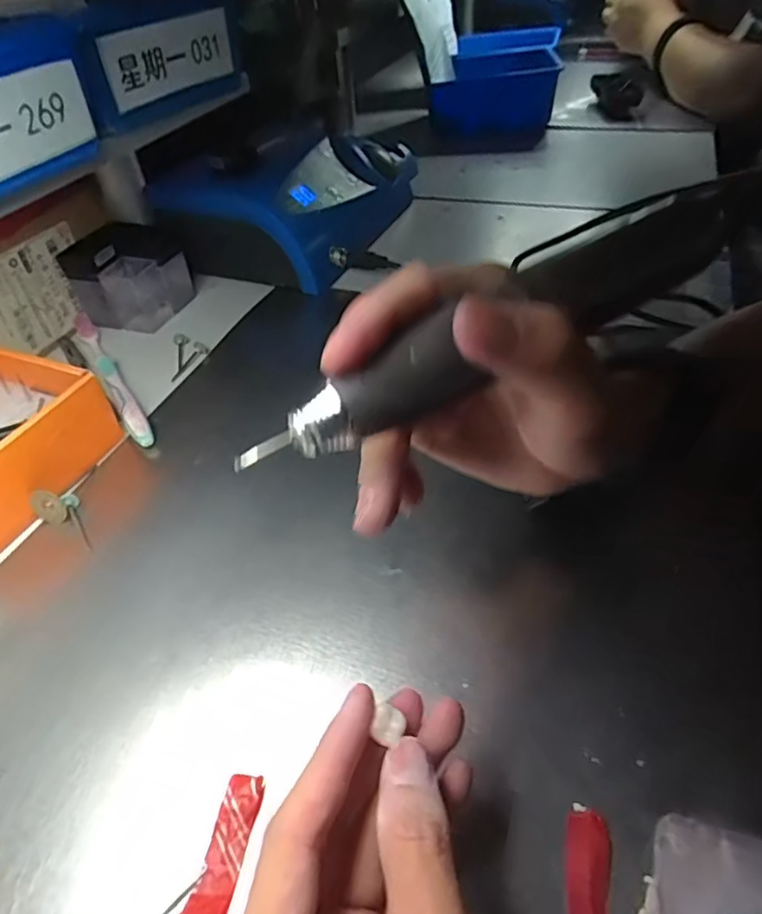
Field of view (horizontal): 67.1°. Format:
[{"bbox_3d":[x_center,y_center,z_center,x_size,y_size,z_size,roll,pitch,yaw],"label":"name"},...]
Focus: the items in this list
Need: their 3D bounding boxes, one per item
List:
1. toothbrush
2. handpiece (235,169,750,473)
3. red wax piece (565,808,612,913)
[{"bbox_3d":[-0.196,-0.067,0.411,0.016,0.008,0.186,-26,48,-21],"label":"toothbrush"},{"bbox_3d":[0.042,-0.039,0.171,0.175,0.031,0.031,-31,55,-20],"label":"handpiece"},{"bbox_3d":[0.069,0.140,0.191,0.014,0.004,0.040,9,46,14],"label":"red wax piece"}]

